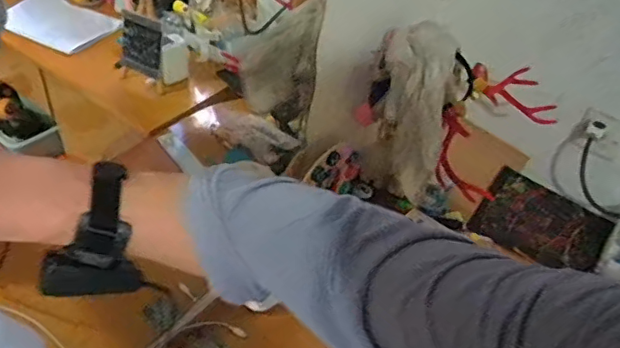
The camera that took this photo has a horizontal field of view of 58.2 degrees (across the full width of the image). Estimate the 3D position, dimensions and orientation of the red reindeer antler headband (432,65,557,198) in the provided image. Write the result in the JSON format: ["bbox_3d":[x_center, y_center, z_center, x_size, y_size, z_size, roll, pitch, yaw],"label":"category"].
[{"bbox_3d":[0.314,-0.079,0.954,0.146,0.151,0.231,28,45,22],"label":"red reindeer antler headband"}]

